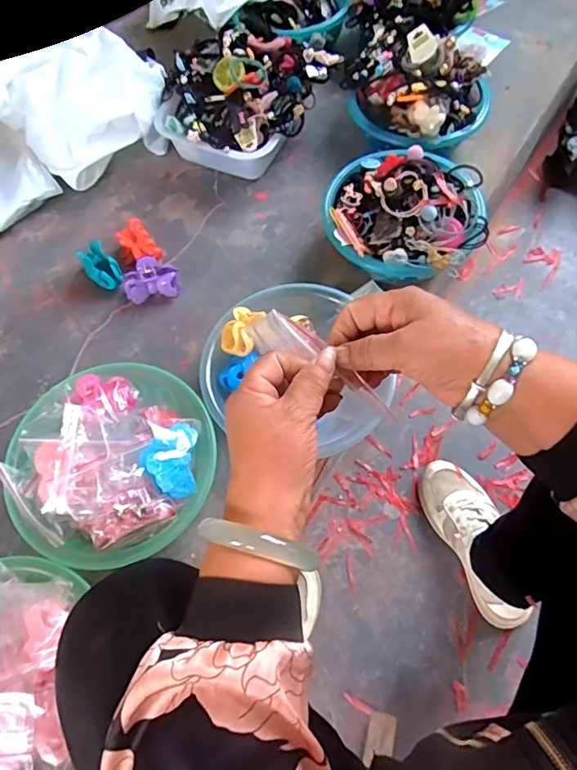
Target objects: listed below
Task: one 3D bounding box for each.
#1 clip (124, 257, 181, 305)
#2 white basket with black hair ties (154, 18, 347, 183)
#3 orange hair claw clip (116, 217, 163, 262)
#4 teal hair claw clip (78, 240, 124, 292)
[{"bbox_3d":[-0.200,-0.153,0.737,0.078,0.052,0.042,-16,65,-4],"label":"clip"},{"bbox_3d":[-0.084,-0.468,0.831,0.244,0.131,0.241,24,69,14],"label":"white basket with black hair ties"},{"bbox_3d":[-0.231,-0.215,0.771,0.049,0.040,0.087,-33,68,-11],"label":"orange hair claw clip"},{"bbox_3d":[-0.277,-0.173,0.744,0.045,0.048,0.057,-36,68,-13],"label":"teal hair claw clip"}]

